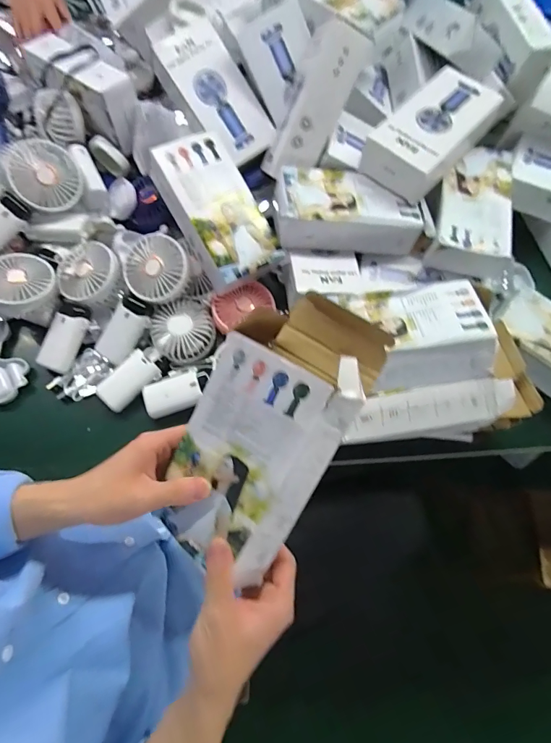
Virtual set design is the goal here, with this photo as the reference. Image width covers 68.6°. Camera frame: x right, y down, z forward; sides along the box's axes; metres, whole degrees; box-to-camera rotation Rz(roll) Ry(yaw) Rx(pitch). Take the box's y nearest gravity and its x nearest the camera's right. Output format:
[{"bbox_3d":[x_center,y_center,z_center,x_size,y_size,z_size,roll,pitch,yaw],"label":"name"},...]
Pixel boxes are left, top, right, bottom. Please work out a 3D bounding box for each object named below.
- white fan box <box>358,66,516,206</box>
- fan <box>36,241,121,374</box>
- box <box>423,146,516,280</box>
[{"bbox_3d":[0.219,-0.334,0.569,0.103,0.054,0.196,43,74,12],"label":"white fan box"},{"bbox_3d":[-0.276,-0.090,0.573,0.075,0.045,0.188,22,88,5],"label":"fan"},{"bbox_3d":[0.287,-0.237,0.596,0.108,0.052,0.196,13,70,2],"label":"box"}]

